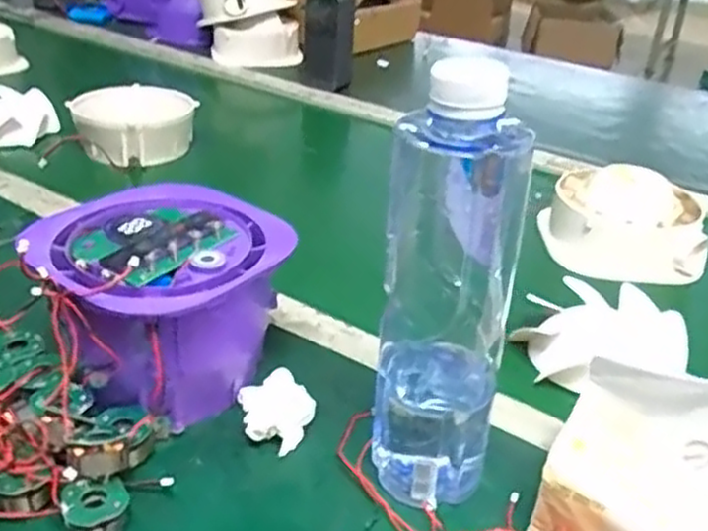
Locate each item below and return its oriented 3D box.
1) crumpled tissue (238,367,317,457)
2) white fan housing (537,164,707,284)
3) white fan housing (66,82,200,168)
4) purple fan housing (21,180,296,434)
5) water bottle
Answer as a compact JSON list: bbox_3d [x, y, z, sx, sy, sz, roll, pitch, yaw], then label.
[{"bbox_3d":[-0.046,0.088,0.445,0.041,0.021,0.053,-5,32,-14],"label":"crumpled tissue"},{"bbox_3d":[0.243,-0.044,0.664,0.138,0.056,0.096,13,32,16],"label":"white fan housing"},{"bbox_3d":[-0.231,-0.150,0.792,0.124,0.052,0.143,-8,33,-18],"label":"white fan housing"},{"bbox_3d":[-0.116,0.025,0.463,0.145,0.104,0.139,-14,35,-27],"label":"purple fan housing"},{"bbox_3d":[0.046,0.017,0.365,0.060,0.230,0.063,7,31,5],"label":"water bottle"}]

